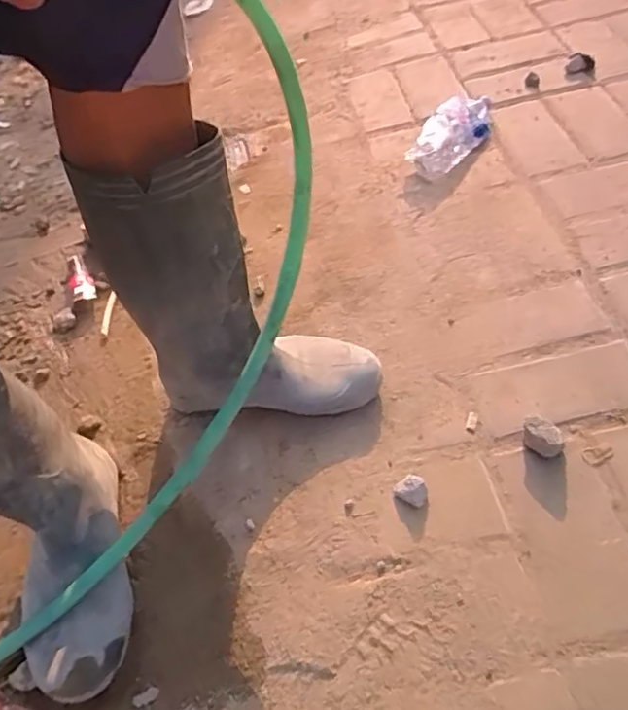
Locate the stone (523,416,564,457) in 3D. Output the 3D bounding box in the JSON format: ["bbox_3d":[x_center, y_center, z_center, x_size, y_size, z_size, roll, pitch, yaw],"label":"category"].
[{"bbox_3d":[0.245,0.090,0.648,0.048,0.030,0.028,33,65,31],"label":"stone"}]

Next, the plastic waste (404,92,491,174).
[{"bbox_3d":[0.227,-0.368,1.006,0.102,0.045,0.191,18,58,24],"label":"plastic waste"}]

